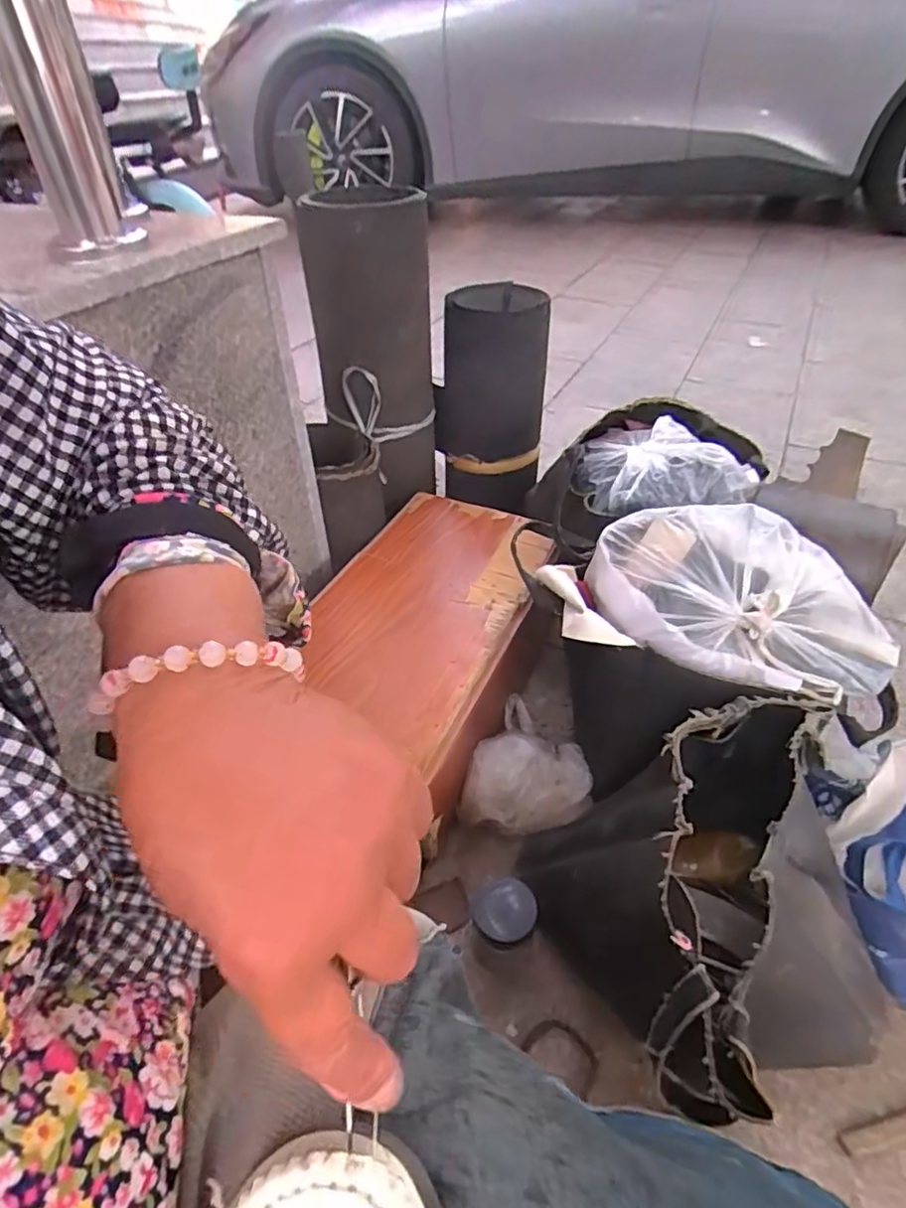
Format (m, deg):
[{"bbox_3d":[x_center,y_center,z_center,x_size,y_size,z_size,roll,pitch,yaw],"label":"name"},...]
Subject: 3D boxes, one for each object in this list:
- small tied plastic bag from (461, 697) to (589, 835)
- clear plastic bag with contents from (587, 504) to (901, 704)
[{"bbox_3d":[0.102,0.193,0.753,0.137,0.074,0.184,17,45,20],"label":"small tied plastic bag"},{"bbox_3d":[0.304,-0.009,0.661,0.311,0.096,0.180,12,44,16],"label":"clear plastic bag with contents"}]

